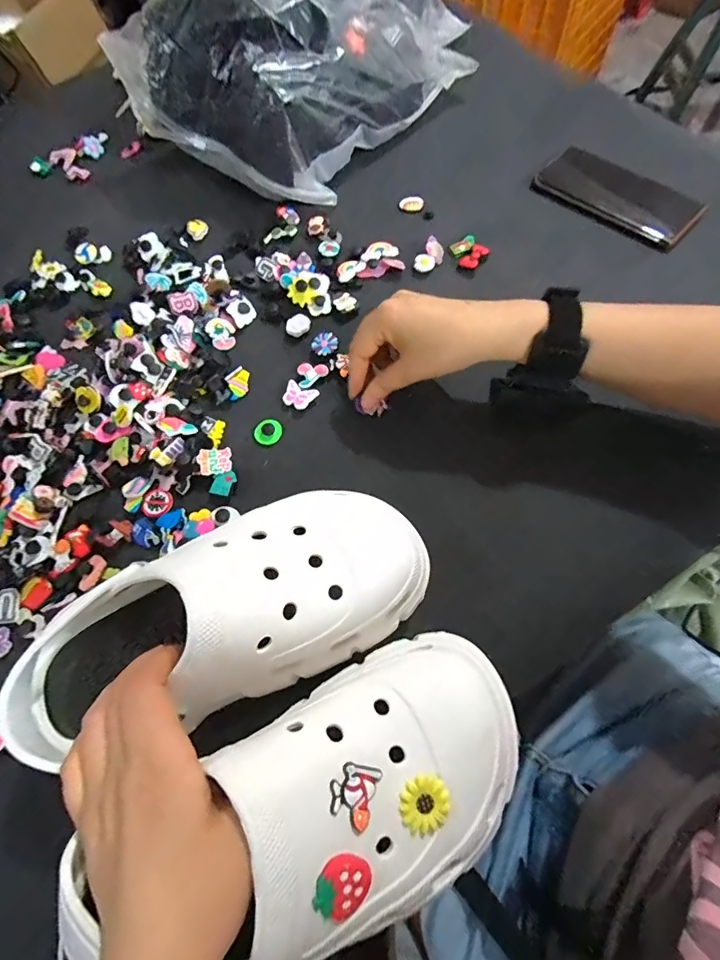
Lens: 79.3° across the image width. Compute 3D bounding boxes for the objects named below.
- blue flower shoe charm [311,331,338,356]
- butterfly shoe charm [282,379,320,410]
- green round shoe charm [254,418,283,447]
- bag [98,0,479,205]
[{"bbox_3d":[-0.033,-0.128,0.412,0.022,0.010,0.023,-2,67,4],"label":"blue flower shoe charm"},{"bbox_3d":[-0.054,-0.076,0.392,0.029,0.006,0.023,20,70,12],"label":"butterfly shoe charm"},{"bbox_3d":[-0.080,-0.042,0.381,0.022,0.005,0.025,41,75,2],"label":"green round shoe charm"},{"bbox_3d":[-0.079,-0.475,0.480,0.257,0.156,0.302,34,73,17],"label":"bag"}]

